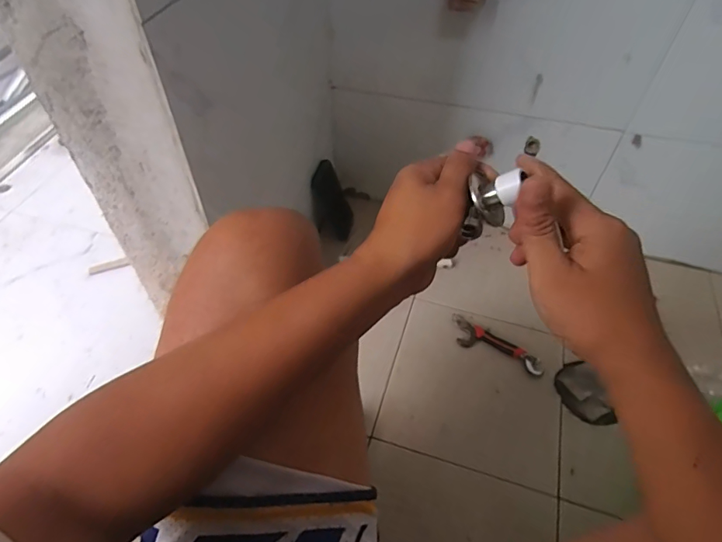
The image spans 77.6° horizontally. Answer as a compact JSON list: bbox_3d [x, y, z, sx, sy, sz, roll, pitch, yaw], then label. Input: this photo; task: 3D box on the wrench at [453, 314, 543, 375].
[{"bbox_3d":[0.252,0.144,0.851,0.187,0.023,0.055,31,56,21],"label":"wrench"}]

